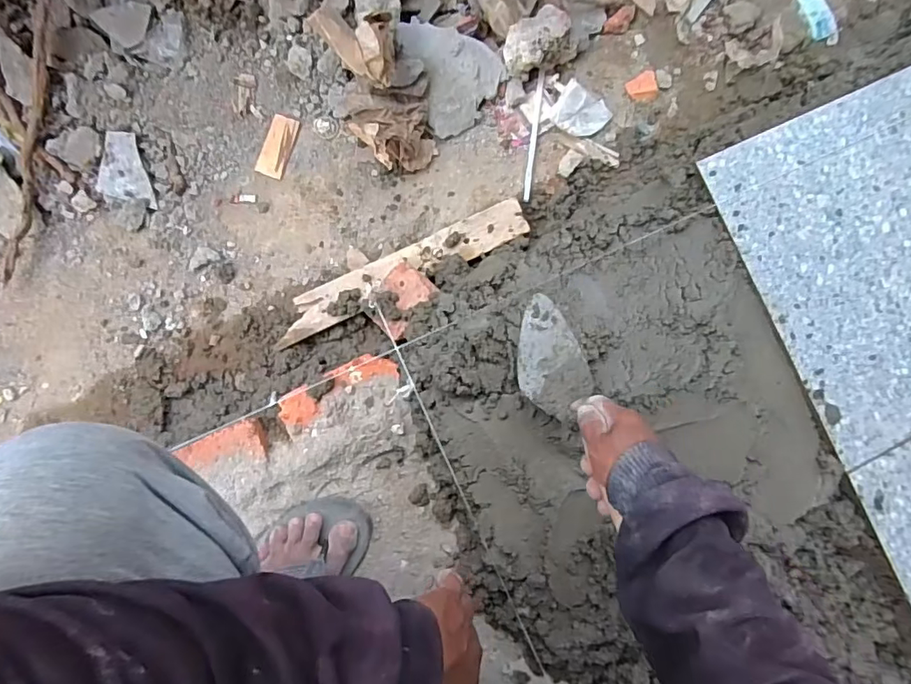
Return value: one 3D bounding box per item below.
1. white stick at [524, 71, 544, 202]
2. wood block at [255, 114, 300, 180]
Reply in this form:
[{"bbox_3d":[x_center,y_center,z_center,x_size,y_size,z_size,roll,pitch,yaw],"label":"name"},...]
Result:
[{"bbox_3d":[0.110,-0.288,0.719,0.009,0.015,0.182,7,85,-4],"label":"white stick"},{"bbox_3d":[-0.242,-0.266,0.695,0.037,0.004,0.083,18,86,-5],"label":"wood block"}]

